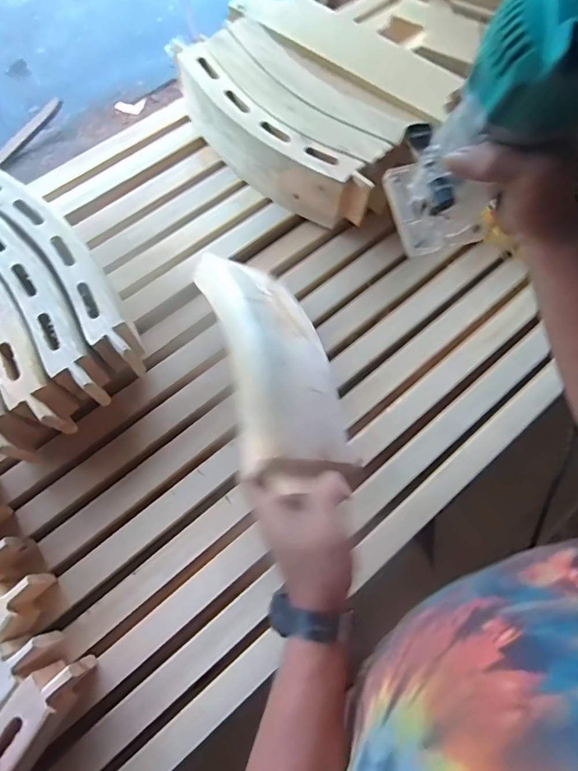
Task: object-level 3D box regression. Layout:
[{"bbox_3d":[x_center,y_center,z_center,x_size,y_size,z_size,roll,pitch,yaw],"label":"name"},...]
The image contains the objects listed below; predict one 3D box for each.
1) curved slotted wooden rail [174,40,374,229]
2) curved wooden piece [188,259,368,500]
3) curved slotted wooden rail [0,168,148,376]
[{"bbox_3d":[-0.035,-0.325,0.615,0.323,0.082,0.076,42,75,11],"label":"curved slotted wooden rail"},{"bbox_3d":[-0.024,-0.043,0.455,0.107,0.066,0.295,-17,56,-7],"label":"curved wooden piece"},{"bbox_3d":[-0.276,-0.150,0.540,0.070,0.075,0.334,-40,78,-13],"label":"curved slotted wooden rail"}]

